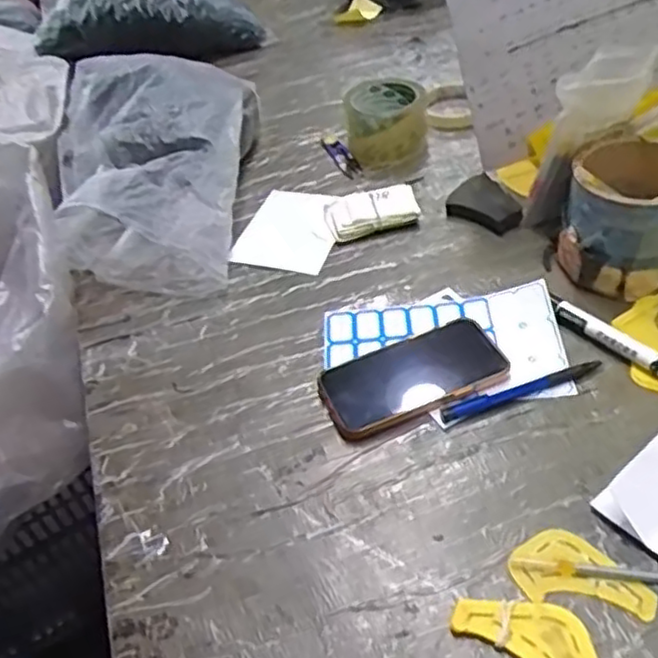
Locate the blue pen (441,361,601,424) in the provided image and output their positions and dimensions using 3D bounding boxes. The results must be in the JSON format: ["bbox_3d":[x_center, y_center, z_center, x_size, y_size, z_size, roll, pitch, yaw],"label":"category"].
[{"bbox_3d":[0.153,0.049,0.559,0.135,0.005,0.015,-16,44,-9],"label":"blue pen"}]

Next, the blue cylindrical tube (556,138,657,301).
[{"bbox_3d":[0.268,-0.097,0.625,0.105,0.097,0.105,-4,43,4],"label":"blue cylindrical tube"}]

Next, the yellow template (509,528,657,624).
[{"bbox_3d":[0.163,0.155,0.455,0.085,0.004,0.052,4,44,12],"label":"yellow template"}]

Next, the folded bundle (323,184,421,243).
[{"bbox_3d":[0.045,-0.125,0.750,0.097,0.022,0.056,-15,43,-8],"label":"folded bundle"}]

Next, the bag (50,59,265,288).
[{"bbox_3d":[-0.189,-0.193,0.774,0.183,0.124,0.313,-4,43,3],"label":"bag"}]

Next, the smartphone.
[{"bbox_3d":[0.068,0.036,0.580,0.148,0.014,0.082,-19,44,-12],"label":"smartphone"}]

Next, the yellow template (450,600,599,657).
[{"bbox_3d":[0.122,0.185,0.424,0.085,0.006,0.051,29,54,32],"label":"yellow template"}]

